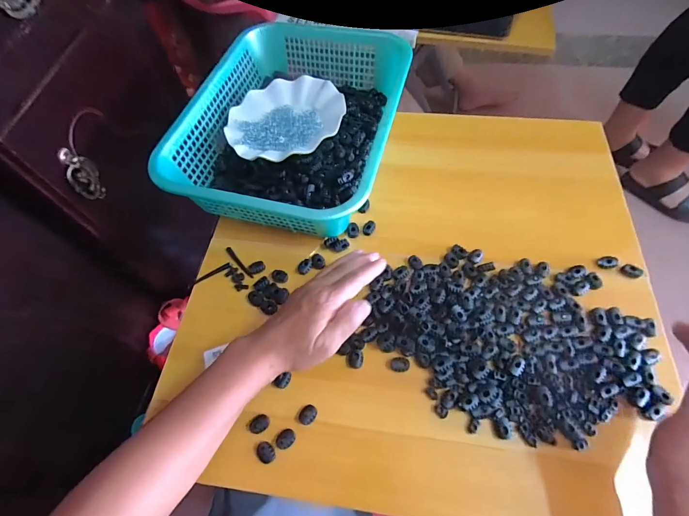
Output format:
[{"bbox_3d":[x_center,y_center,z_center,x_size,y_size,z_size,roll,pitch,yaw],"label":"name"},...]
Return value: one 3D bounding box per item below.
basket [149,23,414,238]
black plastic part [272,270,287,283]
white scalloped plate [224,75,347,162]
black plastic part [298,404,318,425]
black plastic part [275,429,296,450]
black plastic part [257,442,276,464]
[{"bbox_3d":[-0.073,-0.217,0.554,0.298,0.087,0.369,13,63,9],"label":"basket"},{"bbox_3d":[-0.089,0.025,0.480,0.021,0.005,0.017,25,65,15],"label":"black plastic part"},{"bbox_3d":[-0.096,-0.220,0.550,0.178,0.033,0.179,-1,61,2],"label":"white scalloped plate"},{"bbox_3d":[-0.041,0.178,0.397,0.017,0.007,0.021,30,67,17],"label":"black plastic part"},{"bbox_3d":[-0.065,0.199,0.384,0.022,0.004,0.018,-33,65,-14],"label":"black plastic part"},{"bbox_3d":[-0.085,0.211,0.379,0.017,0.004,0.023,-37,66,-16],"label":"black plastic part"}]

